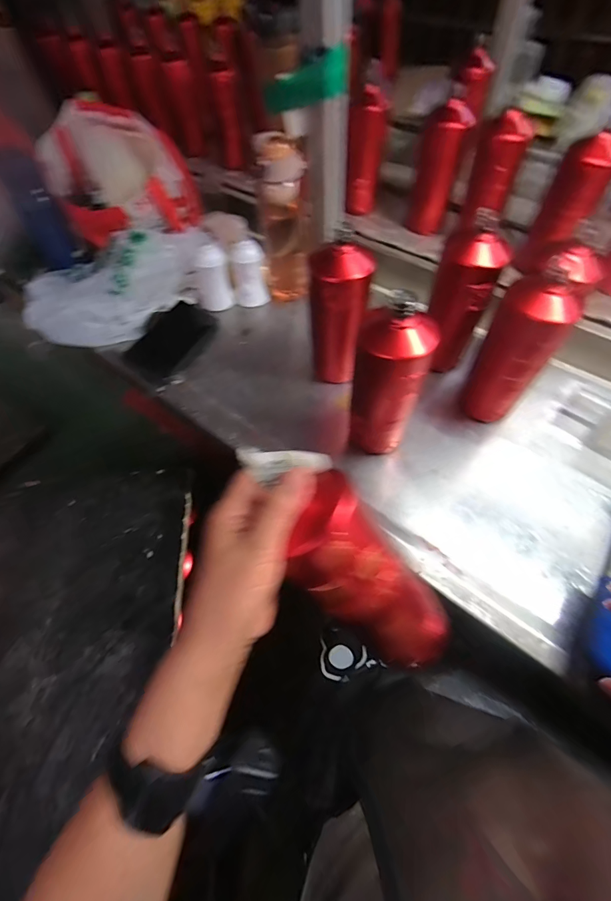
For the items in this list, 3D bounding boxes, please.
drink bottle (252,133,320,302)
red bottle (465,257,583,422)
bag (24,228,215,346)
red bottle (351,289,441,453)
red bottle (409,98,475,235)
[{"bbox_3d":[-0.027,-0.354,0.604,0.082,0.221,0.061,-7,62,-1],"label":"drink bottle"},{"bbox_3d":[0.255,-0.115,0.459,0.064,0.192,0.076,-19,62,-7],"label":"red bottle"},{"bbox_3d":[-0.323,-0.284,0.643,0.326,0.085,0.194,-16,62,-5],"label":"bag"},{"bbox_3d":[0.095,-0.067,0.442,0.079,0.216,0.070,16,64,12],"label":"red bottle"},{"bbox_3d":[0.229,-0.494,0.675,0.070,0.184,0.073,7,62,7],"label":"red bottle"}]

